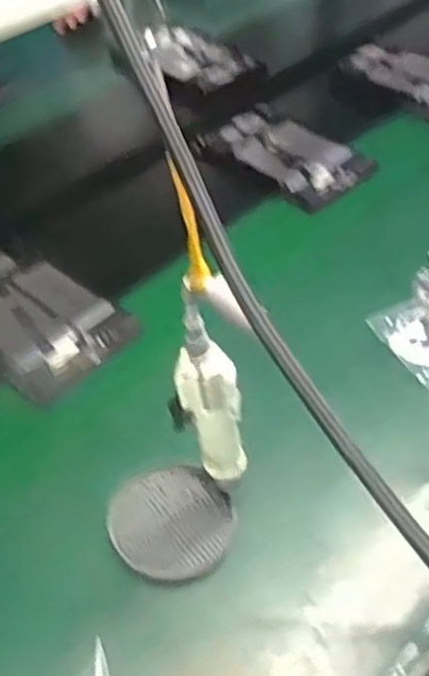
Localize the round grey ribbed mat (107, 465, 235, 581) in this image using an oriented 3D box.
[{"bbox_3d":[-0.037,0.170,0.655,0.106,0.007,0.101,-26,78,-9],"label":"round grey ribbed mat"}]

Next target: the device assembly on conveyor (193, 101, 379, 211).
[{"bbox_3d":[0.103,-0.274,1.049,0.144,0.026,0.238,-35,54,-27],"label":"device assembly on conveyor"}]

